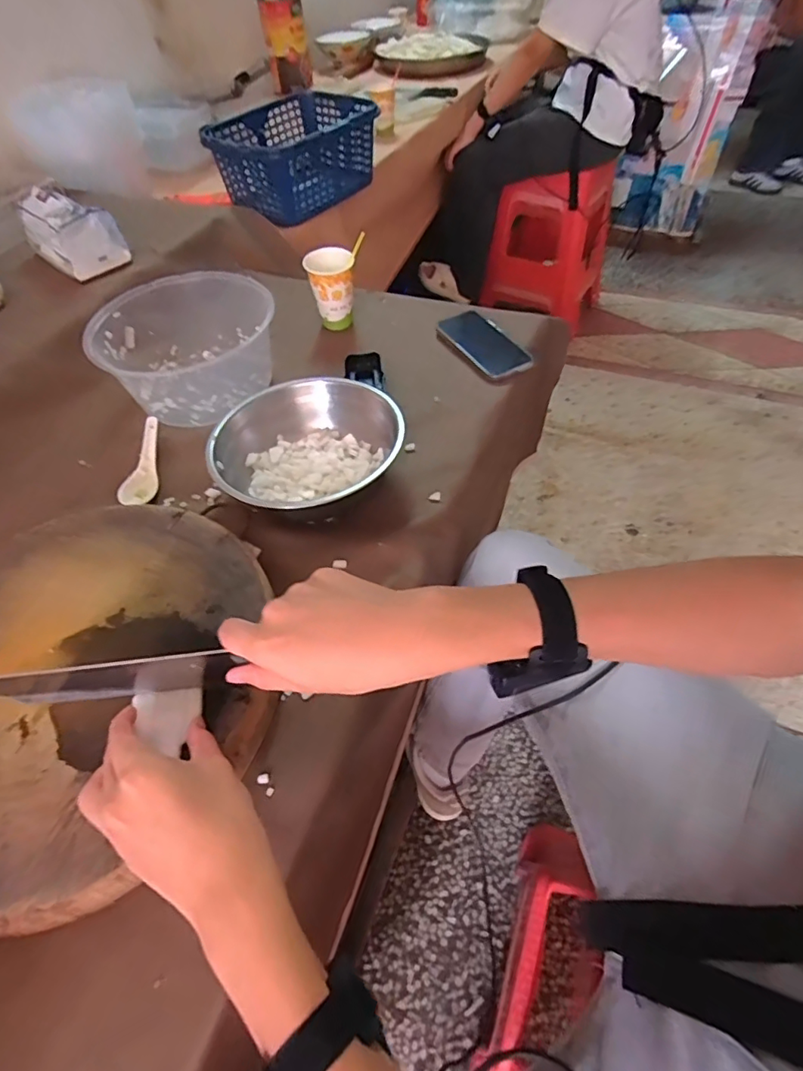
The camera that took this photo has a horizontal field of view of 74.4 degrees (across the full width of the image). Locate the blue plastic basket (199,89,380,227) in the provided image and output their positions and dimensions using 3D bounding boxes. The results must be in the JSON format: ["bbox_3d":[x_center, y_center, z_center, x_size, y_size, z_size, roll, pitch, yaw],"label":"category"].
[{"bbox_3d":[-0.219,-0.779,1.094,0.238,0.133,0.312,26,58,22],"label":"blue plastic basket"}]

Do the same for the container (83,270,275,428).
[{"bbox_3d":[-0.284,-0.250,0.713,0.203,0.108,0.199,-2,52,3],"label":"container"}]

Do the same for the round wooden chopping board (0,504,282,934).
[{"bbox_3d":[-0.284,0.122,0.463,0.338,0.045,0.343,-2,52,3],"label":"round wooden chopping board"}]

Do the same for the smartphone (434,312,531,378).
[{"bbox_3d":[0.122,-0.273,0.753,0.084,0.013,0.149,-26,59,-19],"label":"smartphone"}]

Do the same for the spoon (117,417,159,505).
[{"bbox_3d":[-0.308,-0.088,0.635,0.039,0.014,0.113,2,70,6],"label":"spoon"}]

